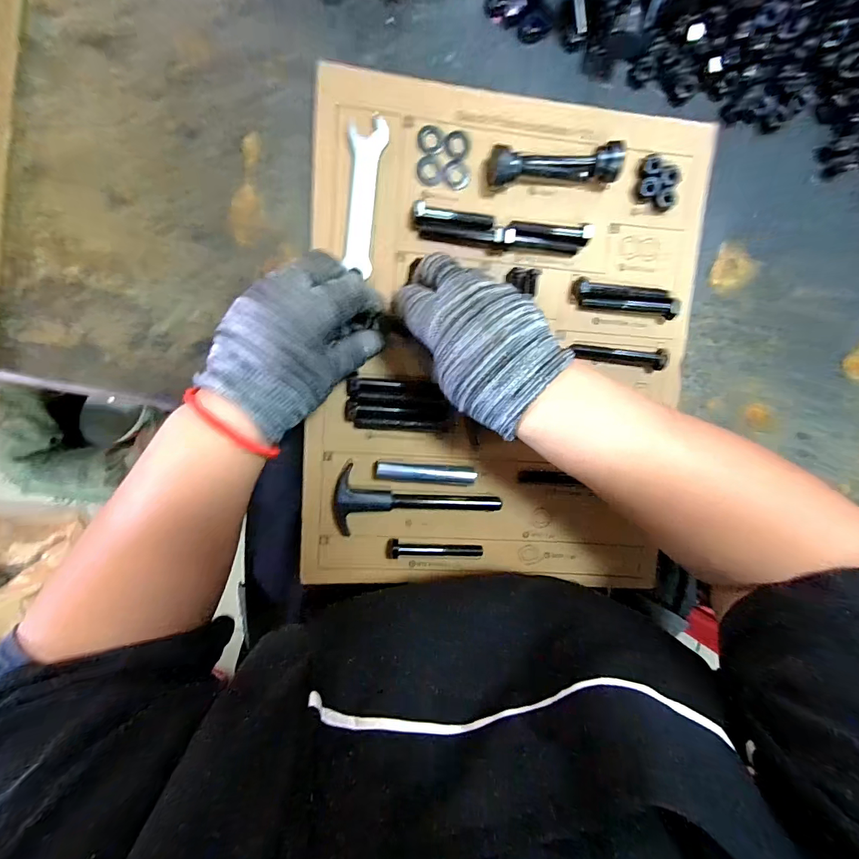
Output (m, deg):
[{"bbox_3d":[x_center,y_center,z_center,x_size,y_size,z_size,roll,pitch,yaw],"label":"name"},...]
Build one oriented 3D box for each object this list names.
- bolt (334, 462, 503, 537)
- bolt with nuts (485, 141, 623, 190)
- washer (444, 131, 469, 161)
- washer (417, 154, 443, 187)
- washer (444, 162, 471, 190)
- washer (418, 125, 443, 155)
[{"bbox_3d":[-0.009,0.061,0.334,0.131,0.013,0.050,6,96,-7],"label":"bolt"},{"bbox_3d":[0.091,-0.193,0.307,0.097,0.024,0.024,-5,98,-6],"label":"bolt with nuts"},{"bbox_3d":[0.020,-0.209,0.306,0.018,0.004,0.020,17,95,-8],"label":"washer"},{"bbox_3d":[0.001,-0.191,0.307,0.019,0.004,0.022,1,97,-7],"label":"washer"},{"bbox_3d":[0.021,-0.189,0.310,0.019,0.004,0.019,0,97,-6],"label":"washer"},{"bbox_3d":[0.001,-0.212,0.304,0.019,0.004,0.019,1,97,-7],"label":"washer"}]

